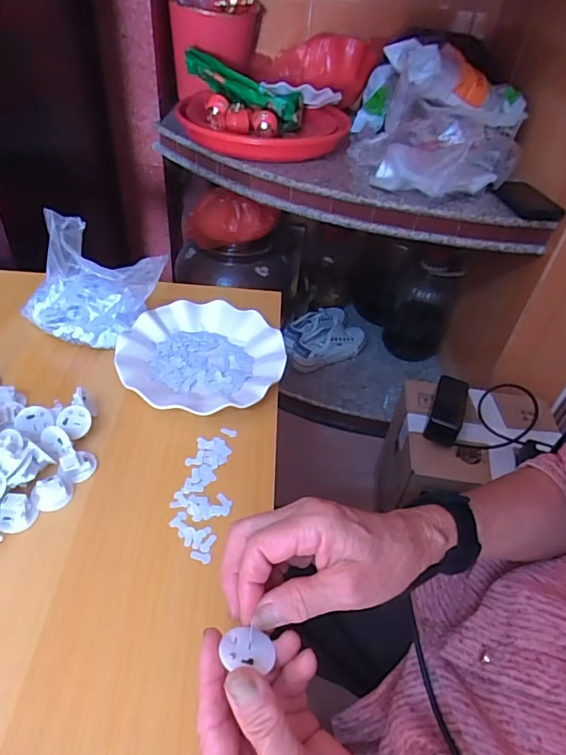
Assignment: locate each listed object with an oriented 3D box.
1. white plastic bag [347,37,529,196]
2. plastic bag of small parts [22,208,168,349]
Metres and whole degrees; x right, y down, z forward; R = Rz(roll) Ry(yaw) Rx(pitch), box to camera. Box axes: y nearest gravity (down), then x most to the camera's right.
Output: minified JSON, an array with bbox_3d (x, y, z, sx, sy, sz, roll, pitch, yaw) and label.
[{"bbox_3d":[0.289,-0.481,0.904,0.310,0.190,0.384,12,43,5],"label":"white plastic bag"},{"bbox_3d":[-0.213,-0.096,0.540,0.156,0.126,0.077,15,43,9],"label":"plastic bag of small parts"}]

